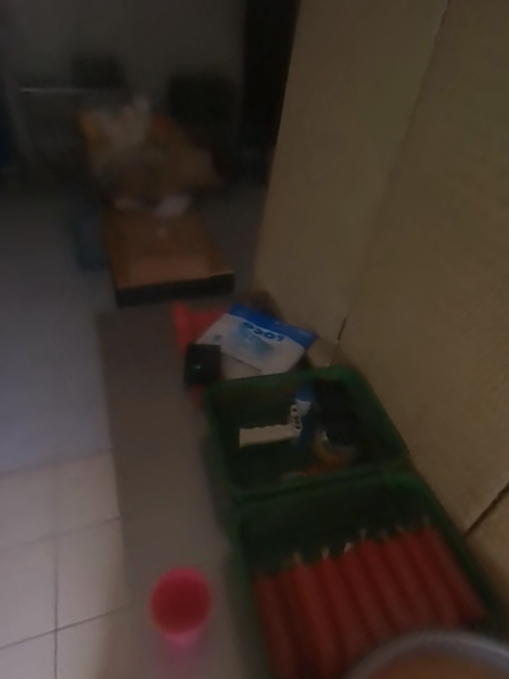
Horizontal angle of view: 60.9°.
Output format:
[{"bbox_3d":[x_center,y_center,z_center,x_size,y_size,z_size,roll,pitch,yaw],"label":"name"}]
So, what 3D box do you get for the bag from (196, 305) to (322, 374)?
[{"bbox_3d":[0.004,0.001,1.110,0.260,0.065,0.174,18,42,14],"label":"bag"}]

